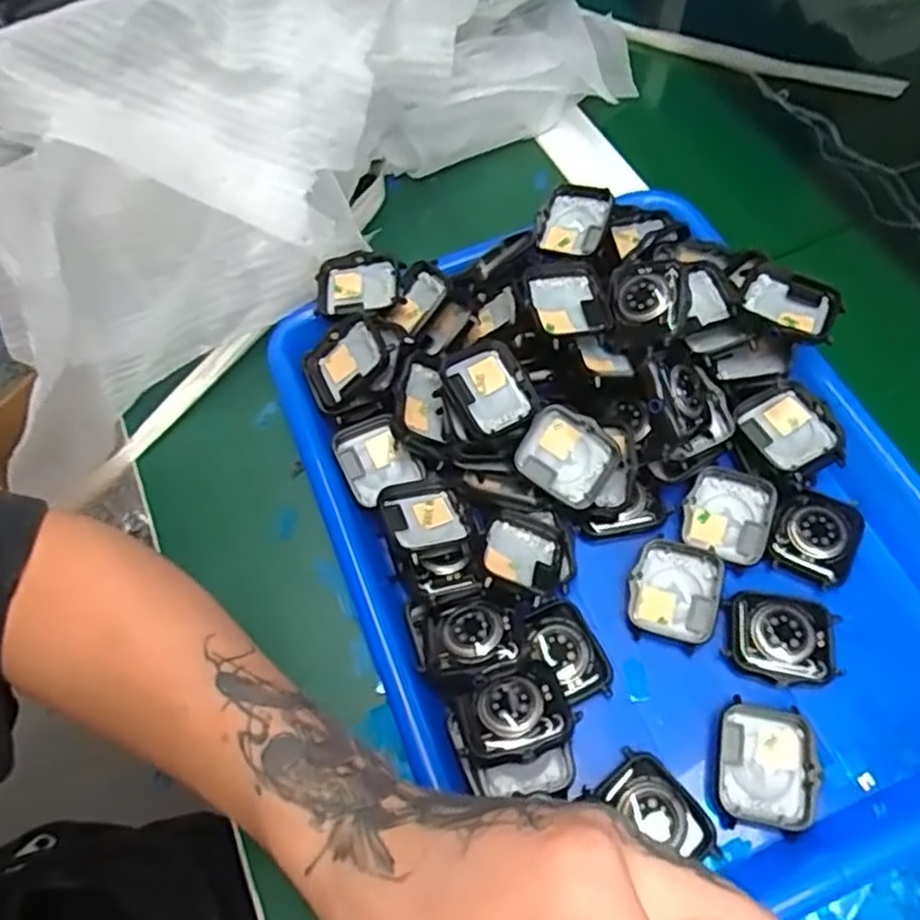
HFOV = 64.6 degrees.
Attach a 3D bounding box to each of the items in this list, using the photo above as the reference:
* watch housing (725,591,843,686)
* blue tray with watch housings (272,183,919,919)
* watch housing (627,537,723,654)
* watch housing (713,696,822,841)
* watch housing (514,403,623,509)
[{"bbox_3d":[0.137,0.076,0.310,0.047,0.011,0.037,6,61,8],"label":"watch housing"},{"bbox_3d":[0.072,0.012,0.326,0.254,0.055,0.334,-21,63,-10],"label":"blue tray with watch housings"},{"bbox_3d":[0.096,0.059,0.323,0.039,0.007,0.044,17,63,13],"label":"watch housing"},{"bbox_3d":[0.121,0.122,0.288,0.036,0.009,0.046,10,62,10],"label":"watch housing"},{"bbox_3d":[0.050,-0.002,0.334,0.042,0.007,0.036,33,93,-4],"label":"watch housing"}]

